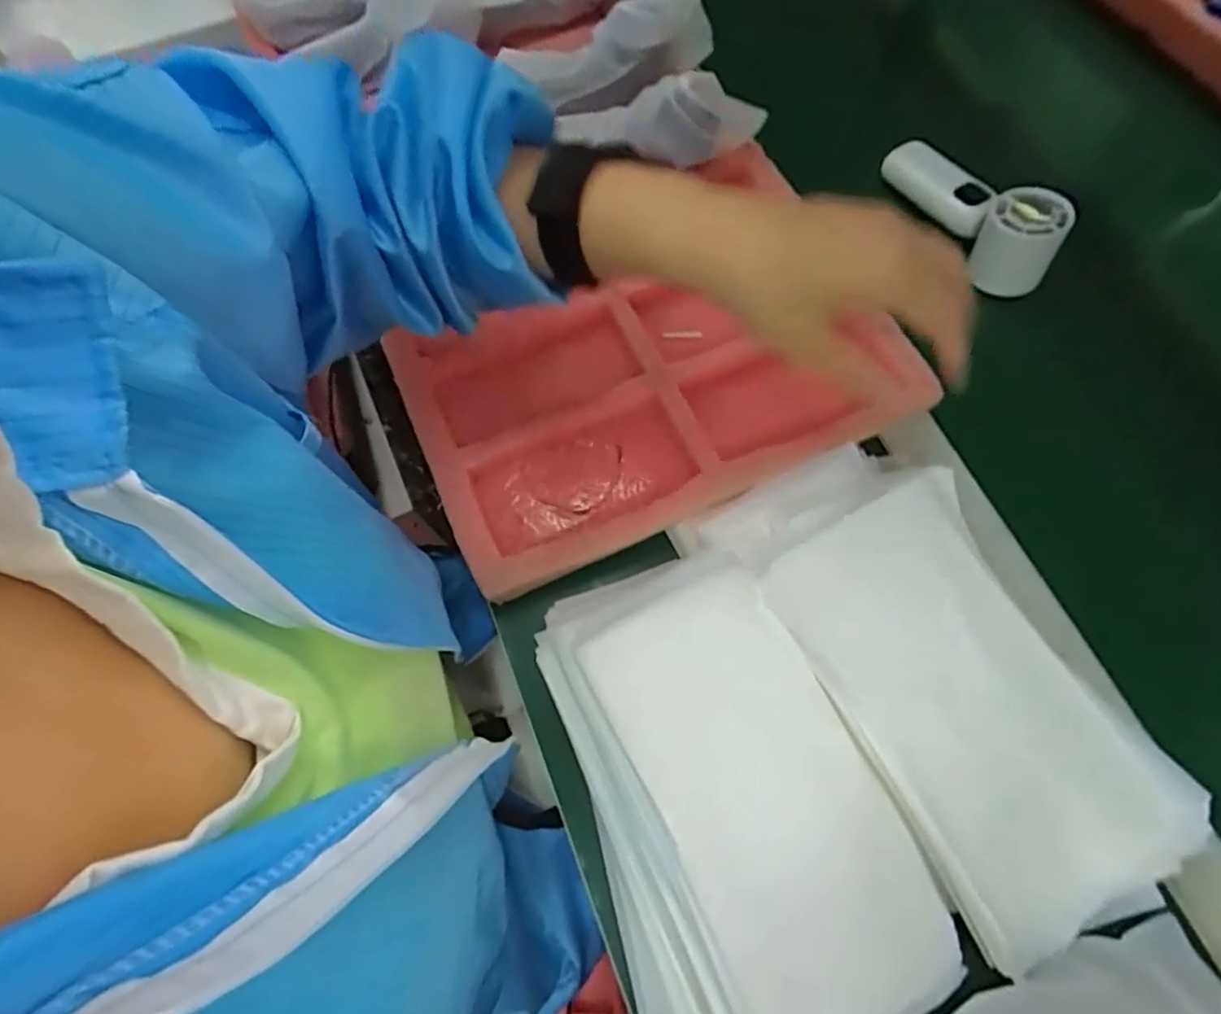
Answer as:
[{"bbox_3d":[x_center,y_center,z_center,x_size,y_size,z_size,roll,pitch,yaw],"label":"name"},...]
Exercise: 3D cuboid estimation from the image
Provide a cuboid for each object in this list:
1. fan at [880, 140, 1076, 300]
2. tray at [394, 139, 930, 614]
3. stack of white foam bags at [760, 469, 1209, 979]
[{"bbox_3d":[0.275,-0.234,0.492,0.053,0.054,0.155,-37,73,-11],"label":"fan"},{"bbox_3d":[0.027,-0.099,0.451,0.331,0.028,0.220,-27,71,-8],"label":"tray"},{"bbox_3d":[0.202,0.104,0.359,0.141,0.031,0.237,-28,72,-8],"label":"stack of white foam bags"}]

